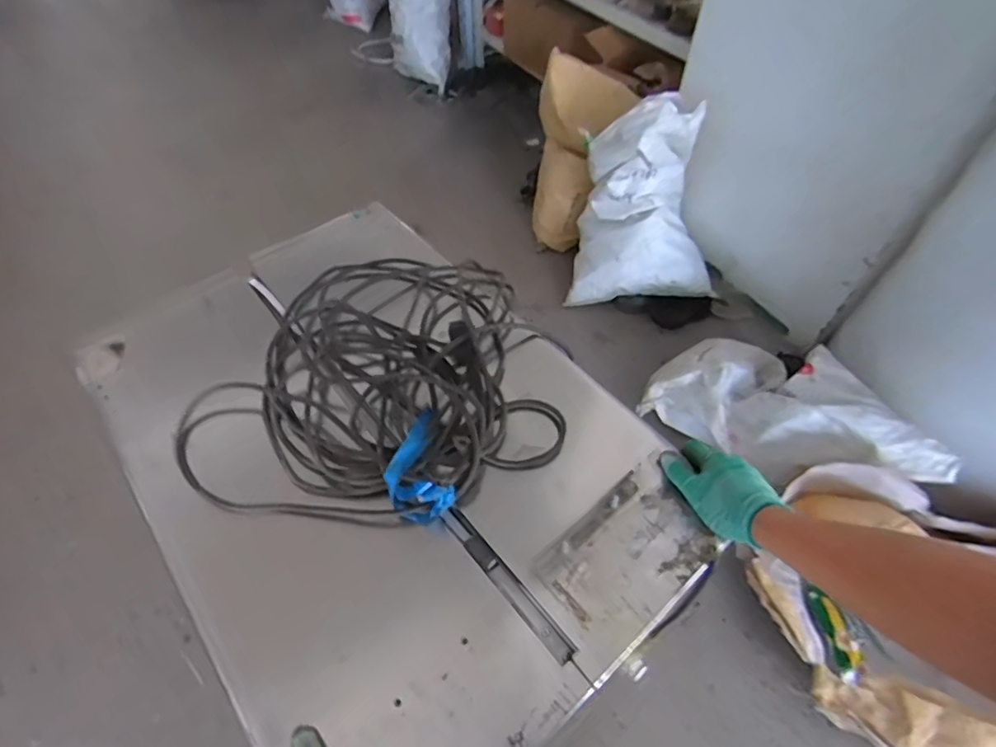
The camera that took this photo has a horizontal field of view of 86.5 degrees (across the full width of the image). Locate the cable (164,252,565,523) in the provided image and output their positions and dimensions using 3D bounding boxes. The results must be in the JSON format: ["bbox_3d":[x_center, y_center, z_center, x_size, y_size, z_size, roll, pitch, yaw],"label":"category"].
[{"bbox_3d":[-0.155,-0.009,0.705,0.461,0.058,0.403,4,54,3],"label":"cable"}]

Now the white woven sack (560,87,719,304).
[{"bbox_3d":[0.489,-0.524,1.666,0.454,0.558,0.285,6,50,4],"label":"white woven sack"}]

